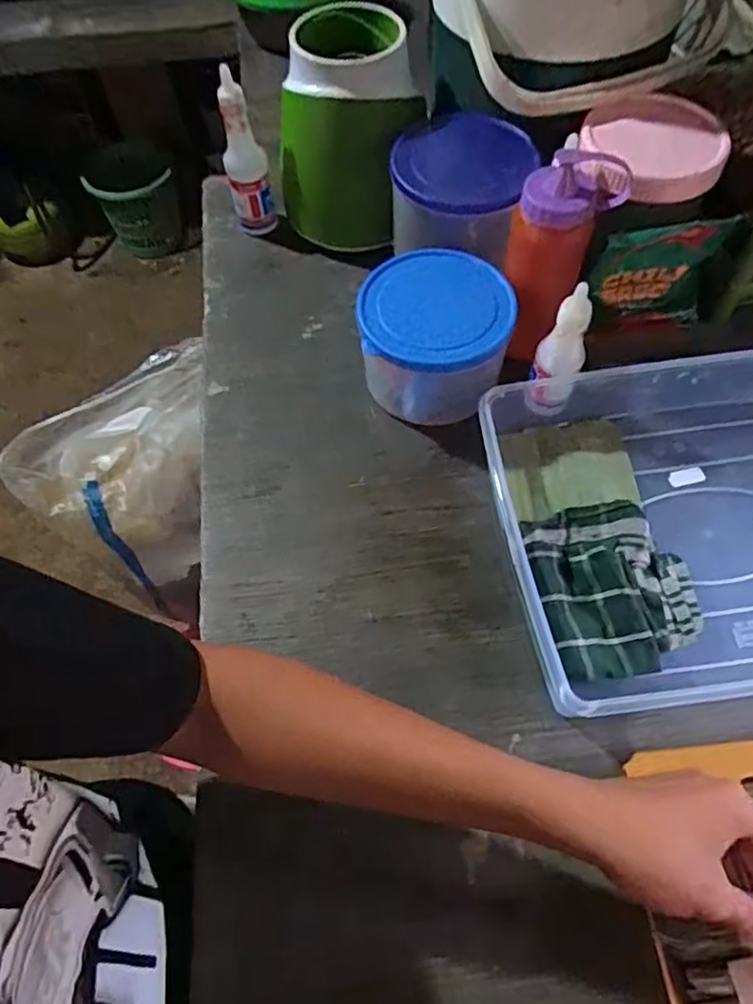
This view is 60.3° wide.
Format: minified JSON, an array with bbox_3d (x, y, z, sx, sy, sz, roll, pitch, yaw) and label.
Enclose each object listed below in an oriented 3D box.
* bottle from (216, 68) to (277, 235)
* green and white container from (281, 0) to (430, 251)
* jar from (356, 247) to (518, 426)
[{"bbox_3d":[-0.140,-0.365,0.695,0.044,0.173,0.043,-14,61,-5],"label":"bottle"},{"bbox_3d":[-0.024,-0.381,0.689,0.124,0.208,0.117,23,64,14],"label":"green and white container"},{"bbox_3d":[0.053,-0.148,0.609,0.127,0.114,0.126,-1,61,2],"label":"jar"}]

